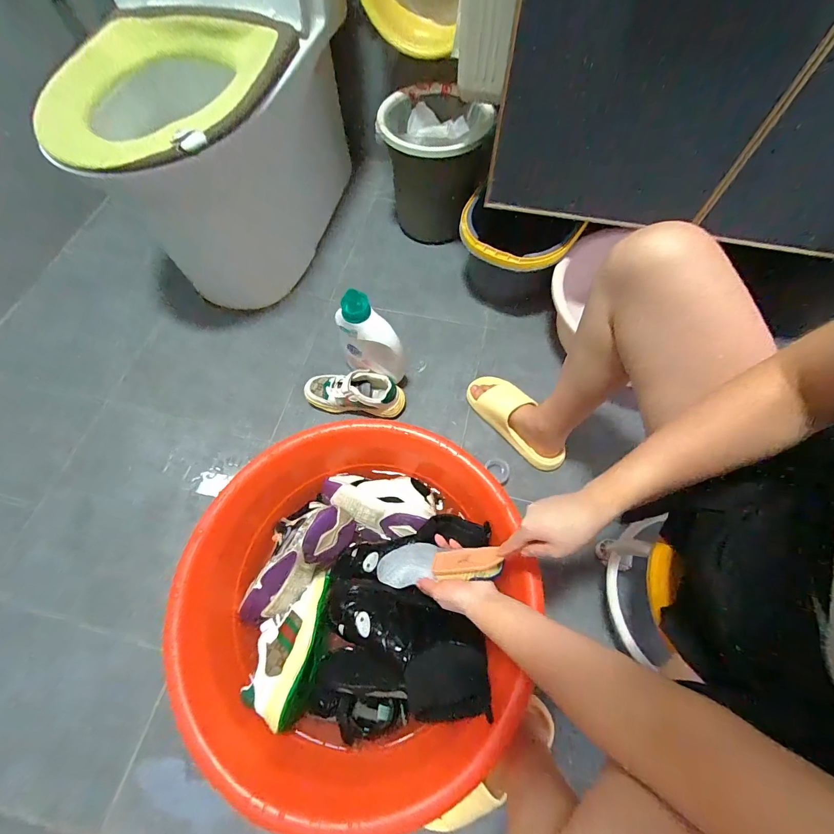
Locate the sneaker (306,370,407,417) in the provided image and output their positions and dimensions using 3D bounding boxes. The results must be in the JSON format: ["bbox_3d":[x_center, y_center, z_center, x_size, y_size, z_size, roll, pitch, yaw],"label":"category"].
[{"bbox_3d":[-0.135,-0.055,0.820,0.216,0.078,0.083,5,66,3],"label":"sneaker"}]

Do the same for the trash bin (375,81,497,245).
[{"bbox_3d":[0.046,-0.645,0.993,0.263,0.283,0.232,8,66,5],"label":"trash bin"}]

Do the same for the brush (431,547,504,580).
[{"bbox_3d":[0.069,0.206,0.532,0.101,0.024,0.038,-16,63,26],"label":"brush"}]

